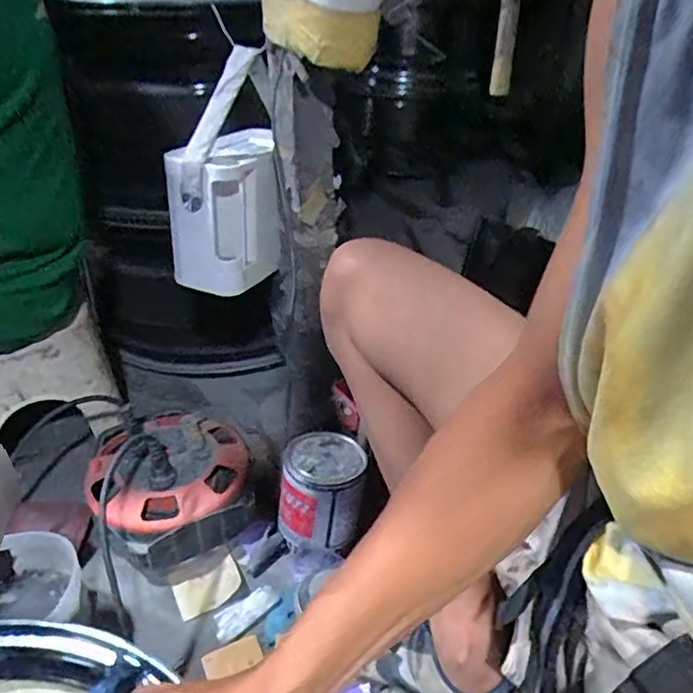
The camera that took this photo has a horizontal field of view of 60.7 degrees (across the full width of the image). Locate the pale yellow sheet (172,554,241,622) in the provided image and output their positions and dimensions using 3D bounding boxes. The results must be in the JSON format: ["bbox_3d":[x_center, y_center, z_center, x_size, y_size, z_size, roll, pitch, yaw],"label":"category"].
[{"bbox_3d":[-0.164,0.287,0.705,0.076,0.016,0.049,-27,50,-20],"label":"pale yellow sheet"}]

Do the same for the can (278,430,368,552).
[{"bbox_3d":[-0.031,0.185,0.760,0.112,0.103,0.109,2,33,1],"label":"can"}]

